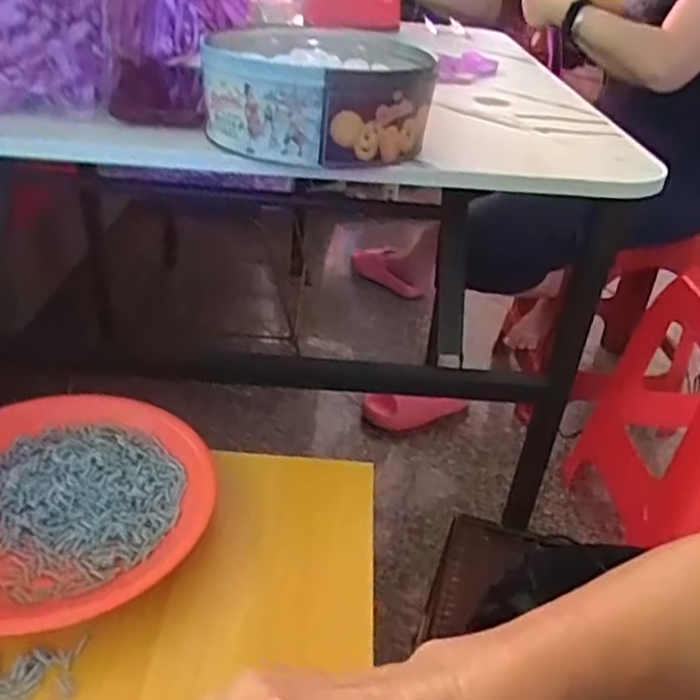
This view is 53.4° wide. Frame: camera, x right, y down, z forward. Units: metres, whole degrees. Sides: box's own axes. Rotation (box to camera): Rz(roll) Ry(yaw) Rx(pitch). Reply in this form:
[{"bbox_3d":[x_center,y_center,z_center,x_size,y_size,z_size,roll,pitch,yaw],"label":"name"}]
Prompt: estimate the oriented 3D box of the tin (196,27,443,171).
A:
[{"bbox_3d":[-0.026,-0.220,0.599,0.183,0.075,0.174,4,33,-2],"label":"tin"}]

